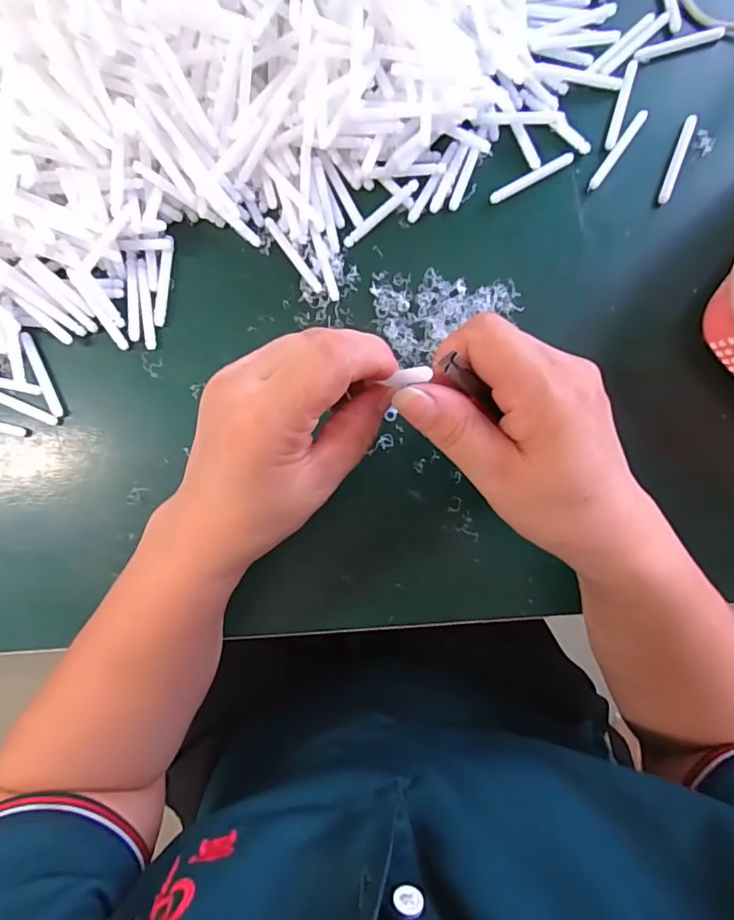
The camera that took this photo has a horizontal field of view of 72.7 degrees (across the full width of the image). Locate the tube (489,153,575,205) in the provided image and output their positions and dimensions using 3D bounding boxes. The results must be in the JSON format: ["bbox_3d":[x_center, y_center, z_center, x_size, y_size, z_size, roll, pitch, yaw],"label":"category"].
[{"bbox_3d":[0.107,-0.183,0.323,0.059,0.004,0.007,-28,89,-1],"label":"tube"}]

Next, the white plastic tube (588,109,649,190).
[{"bbox_3d":[0.164,-0.202,0.324,0.007,0.004,0.060,36,88,1],"label":"white plastic tube"}]

